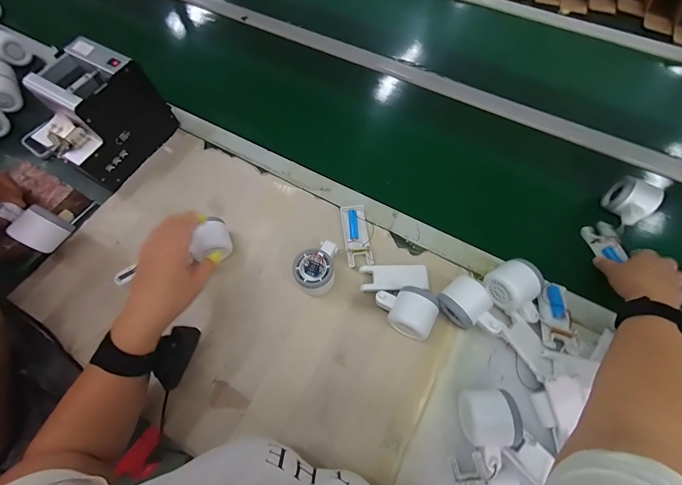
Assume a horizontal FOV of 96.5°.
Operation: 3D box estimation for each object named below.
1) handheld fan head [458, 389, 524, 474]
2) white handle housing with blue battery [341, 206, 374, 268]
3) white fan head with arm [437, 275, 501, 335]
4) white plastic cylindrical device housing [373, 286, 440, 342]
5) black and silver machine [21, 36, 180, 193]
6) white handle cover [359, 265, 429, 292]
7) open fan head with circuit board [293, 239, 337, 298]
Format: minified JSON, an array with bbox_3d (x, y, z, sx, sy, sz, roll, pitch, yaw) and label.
[{"bbox_3d":[0.181,0.218,0.364,0.065,0.046,0.083,-17,66,-5],"label":"handheld fan head"},{"bbox_3d":[0.025,-0.012,0.504,0.041,0.010,0.104,-7,66,-3],"label":"white handle housing with blue battery"},{"bbox_3d":[0.178,0.093,0.422,0.052,0.049,0.084,-38,70,-14],"label":"white fan head with arm"},{"bbox_3d":[0.091,0.094,0.432,0.087,0.048,0.068,26,69,13],"label":"white plastic cylindrical device housing"},{"bbox_3d":[-0.422,-0.215,0.535,0.125,0.154,0.186,26,69,13],"label":"black and silver machine"},{"bbox_3d":[0.081,0.055,0.468,0.100,0.016,0.042,-1,65,0],"label":"white handle cover"},{"bbox_3d":[-0.035,0.036,0.469,0.060,0.045,0.082,19,68,10],"label":"open fan head with circuit board"}]

